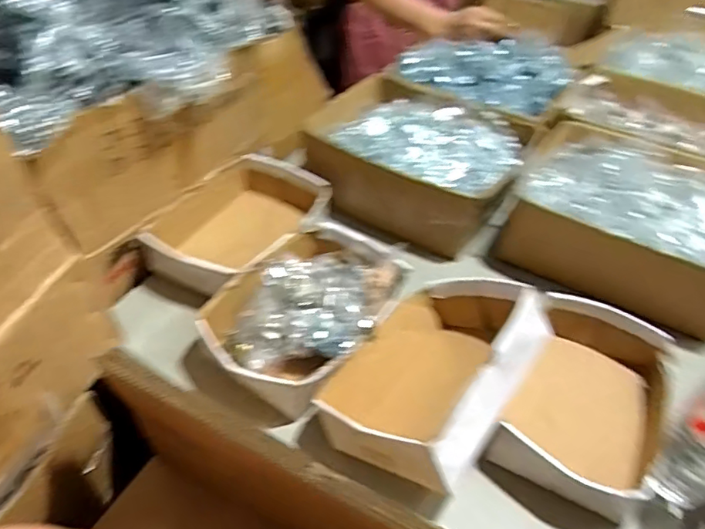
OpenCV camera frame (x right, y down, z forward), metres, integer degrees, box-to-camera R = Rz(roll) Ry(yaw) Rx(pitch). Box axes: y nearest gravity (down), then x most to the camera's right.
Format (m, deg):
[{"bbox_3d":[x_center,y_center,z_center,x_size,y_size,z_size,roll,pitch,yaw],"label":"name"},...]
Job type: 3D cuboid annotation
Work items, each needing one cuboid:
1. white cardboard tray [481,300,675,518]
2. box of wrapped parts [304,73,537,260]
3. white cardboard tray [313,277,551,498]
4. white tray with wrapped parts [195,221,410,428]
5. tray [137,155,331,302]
[{"bbox_3d":[0.278,0.161,0.648,0.167,0.089,0.253,21,46,18],"label":"white cardboard tray"},{"bbox_3d":[0.105,-0.172,0.929,0.328,0.118,0.269,24,47,20],"label":"box of wrapped parts"},{"bbox_3d":[0.093,0.107,0.625,0.186,0.149,0.253,30,50,26],"label":"white cardboard tray"},{"bbox_3d":[-0.055,0.063,0.714,0.195,0.082,0.267,35,52,29],"label":"white tray with wrapped parts"},{"bbox_3d":[-0.160,-0.054,0.830,0.193,0.077,0.271,22,46,19],"label":"tray"}]

